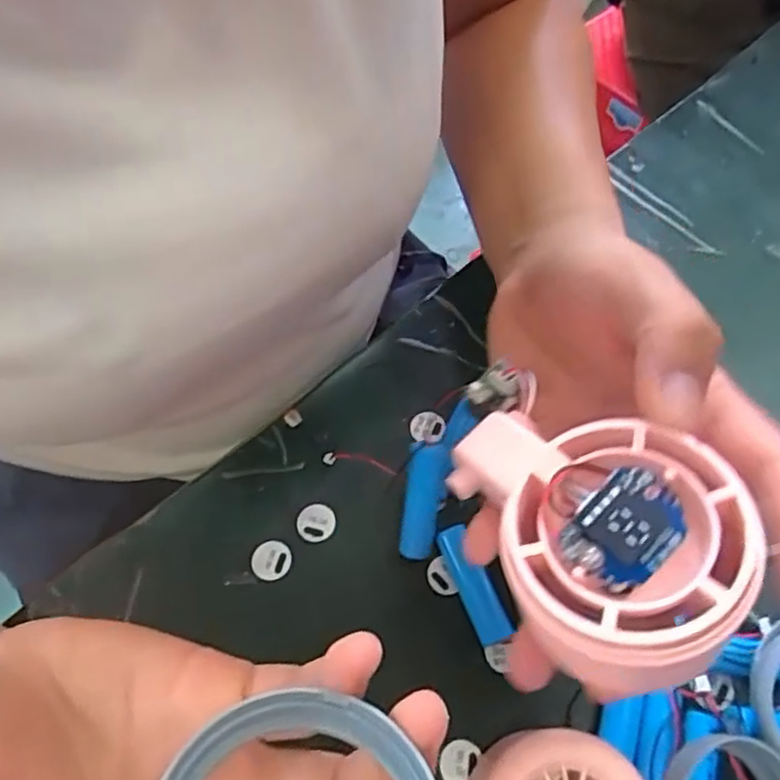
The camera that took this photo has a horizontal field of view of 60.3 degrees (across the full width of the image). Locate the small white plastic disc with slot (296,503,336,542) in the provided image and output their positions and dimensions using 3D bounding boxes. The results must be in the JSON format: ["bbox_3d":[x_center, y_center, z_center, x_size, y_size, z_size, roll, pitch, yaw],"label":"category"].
[{"bbox_3d":[-0.033,0.059,0.298,0.017,0.004,0.016,-1,62,1],"label":"small white plastic disc with slot"}]

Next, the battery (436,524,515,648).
[{"bbox_3d":[0.034,0.080,0.278,0.013,0.011,0.047,-21,63,-9],"label":"battery"}]

